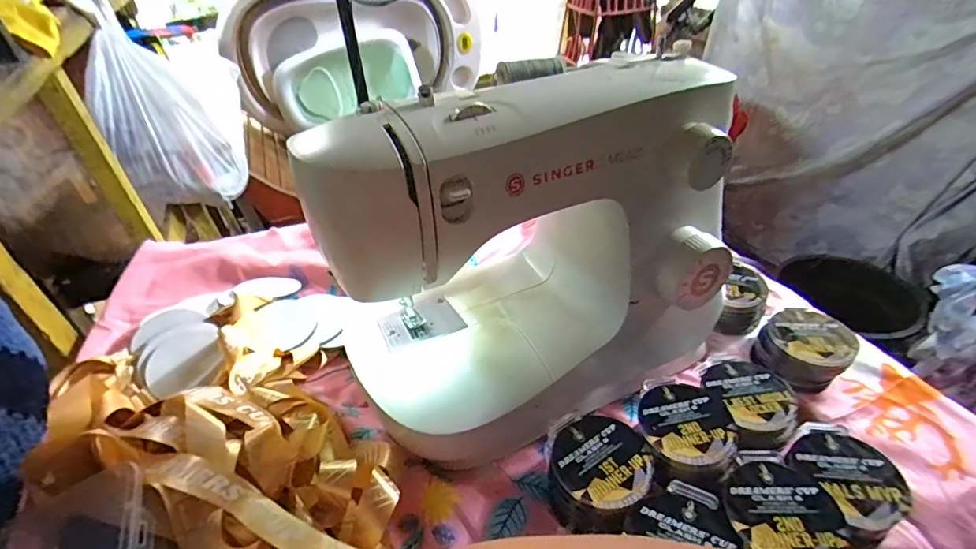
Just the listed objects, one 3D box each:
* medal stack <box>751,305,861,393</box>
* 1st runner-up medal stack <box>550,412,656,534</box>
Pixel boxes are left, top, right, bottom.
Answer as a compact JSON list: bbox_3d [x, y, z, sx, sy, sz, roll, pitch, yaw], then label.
[{"bbox_3d":[0.309,0.072,0.481,0.077,0.048,0.070,28,48,31],"label":"medal stack"},{"bbox_3d":[0.083,0.155,0.385,0.081,0.041,0.079,30,49,33],"label":"1st runner-up medal stack"}]

